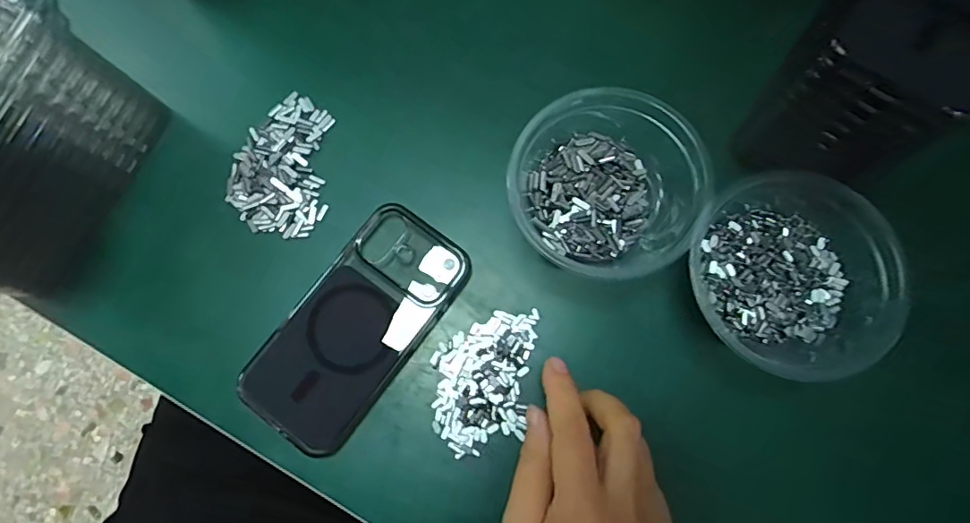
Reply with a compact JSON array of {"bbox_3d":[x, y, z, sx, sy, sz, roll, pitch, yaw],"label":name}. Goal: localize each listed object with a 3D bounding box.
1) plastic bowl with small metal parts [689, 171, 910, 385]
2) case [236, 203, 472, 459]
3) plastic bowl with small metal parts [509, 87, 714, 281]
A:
[{"bbox_3d":[0.171,0.005,0.289,0.107,0.039,0.112,0,78,0],"label":"plastic bowl with small metal parts"},{"bbox_3d":[-0.078,0.038,0.317,0.075,0.012,0.149,35,80,7],"label":"case"},{"bbox_3d":[0.072,-0.042,0.303,0.101,0.043,0.108,-22,79,-5],"label":"plastic bowl with small metal parts"}]

